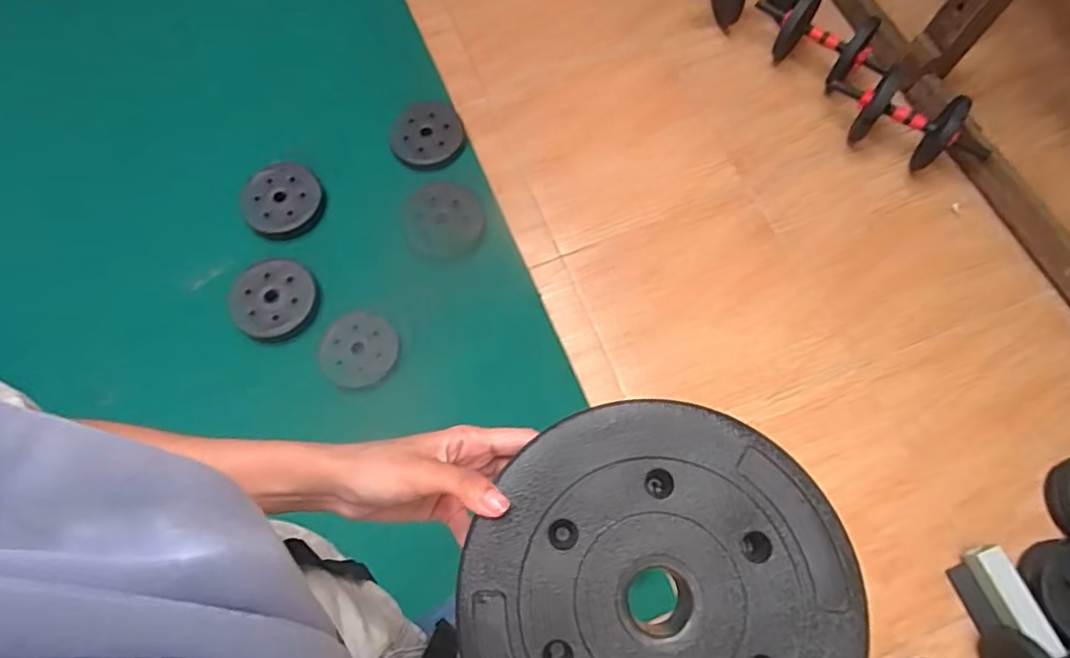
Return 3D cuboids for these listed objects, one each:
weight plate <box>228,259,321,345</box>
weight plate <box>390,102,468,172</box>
[{"bbox_3d":[-0.570,-0.065,1.334,0.187,0.026,0.175,-41,73,-14],"label":"weight plate"},{"bbox_3d":[-0.261,-0.469,1.494,0.177,0.040,0.173,-1,77,6],"label":"weight plate"}]

